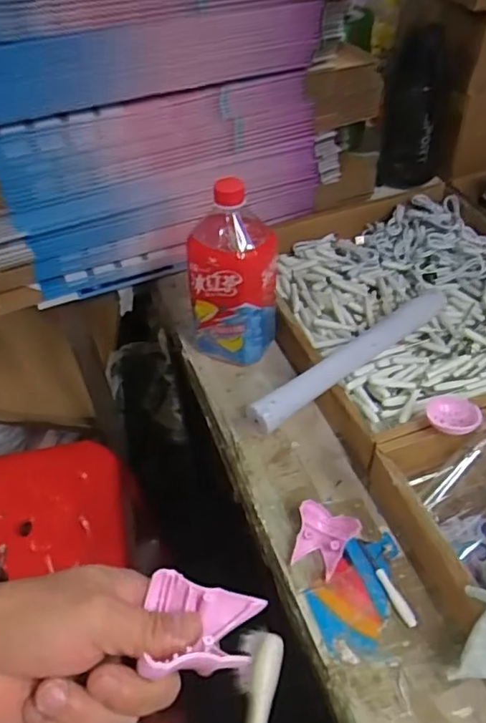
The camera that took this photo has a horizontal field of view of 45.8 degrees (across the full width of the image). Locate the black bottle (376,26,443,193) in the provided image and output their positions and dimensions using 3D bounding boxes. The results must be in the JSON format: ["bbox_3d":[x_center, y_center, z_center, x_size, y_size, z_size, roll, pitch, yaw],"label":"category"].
[{"bbox_3d":[0.266,-0.383,0.886,0.092,0.219,0.074,12,48,15],"label":"black bottle"}]

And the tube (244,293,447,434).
[{"bbox_3d":[0.119,-0.006,0.620,0.276,0.028,0.028,-32,53,-24],"label":"tube"}]

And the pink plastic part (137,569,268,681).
[{"bbox_3d":[-0.023,0.129,0.278,0.056,0.029,0.051,-2,46,2],"label":"pink plastic part"}]

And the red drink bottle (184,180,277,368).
[{"bbox_3d":[-0.011,-0.103,0.645,0.092,0.218,0.090,1,47,4],"label":"red drink bottle"}]

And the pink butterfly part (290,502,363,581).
[{"bbox_3d":[0.073,0.160,0.522,0.054,0.027,0.058,18,50,19],"label":"pink butterfly part"}]

